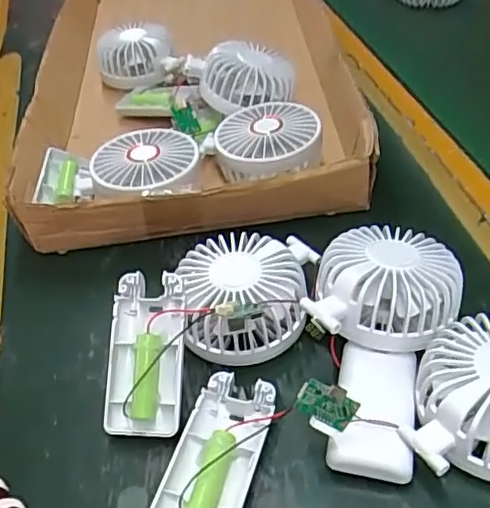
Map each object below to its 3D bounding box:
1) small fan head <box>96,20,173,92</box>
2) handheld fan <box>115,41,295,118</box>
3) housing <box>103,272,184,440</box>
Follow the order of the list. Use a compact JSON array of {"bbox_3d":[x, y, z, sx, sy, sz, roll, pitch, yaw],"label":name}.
[{"bbox_3d":[-0.118,-0.212,0.632,0.081,0.041,0.082,-15,45,-7],"label":"small fan head"},{"bbox_3d":[-0.033,-0.159,0.547,0.152,0.055,0.080,-5,42,27],"label":"handheld fan"},{"bbox_3d":[-0.059,0.060,0.352,0.046,0.017,0.093,1,75,10],"label":"housing"}]

